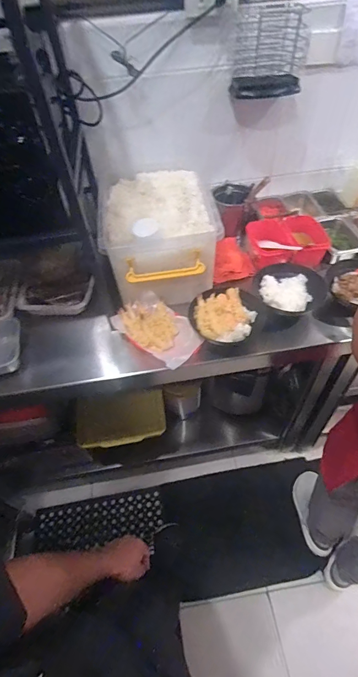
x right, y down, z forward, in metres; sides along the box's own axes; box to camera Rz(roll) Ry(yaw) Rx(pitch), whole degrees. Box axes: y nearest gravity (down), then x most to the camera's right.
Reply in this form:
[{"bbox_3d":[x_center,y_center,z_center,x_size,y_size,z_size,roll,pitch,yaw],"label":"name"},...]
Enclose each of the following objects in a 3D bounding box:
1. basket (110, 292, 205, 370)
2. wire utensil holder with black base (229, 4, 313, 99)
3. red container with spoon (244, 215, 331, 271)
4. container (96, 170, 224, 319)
[{"bbox_3d":[-0.049,-0.016,0.876,0.229,0.056,0.142,32,59,26],"label":"basket"},{"bbox_3d":[0.236,-0.718,0.881,0.193,0.171,0.059,-13,51,-7],"label":"wire utensil holder with black base"},{"bbox_3d":[0.316,-0.292,1.034,0.224,0.086,0.183,-8,51,-2],"label":"red container with spoon"},{"bbox_3d":[-0.058,-0.287,0.967,0.289,0.196,0.396,-9,51,-3],"label":"container"}]

